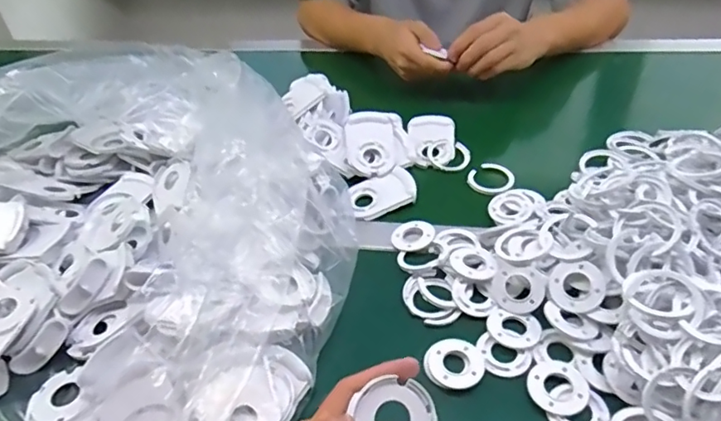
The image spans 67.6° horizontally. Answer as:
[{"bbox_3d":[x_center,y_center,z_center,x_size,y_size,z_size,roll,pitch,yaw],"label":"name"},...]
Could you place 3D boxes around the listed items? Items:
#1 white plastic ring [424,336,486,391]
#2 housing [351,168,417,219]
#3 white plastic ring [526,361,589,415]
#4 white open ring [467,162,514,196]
[{"bbox_3d":[0.076,0.123,0.437,0.048,0.004,0.046,-3,42,3],"label":"white plastic ring"},{"bbox_3d":[0.026,-0.019,0.605,0.075,0.010,0.053,-18,43,-13],"label":"housing"},{"bbox_3d":[0.153,0.137,0.417,0.042,0.007,0.044,-3,42,3],"label":"white plastic ring"},{"bbox_3d":[0.153,-0.036,0.621,0.051,0.008,0.052,-4,44,4],"label":"white open ring"}]

